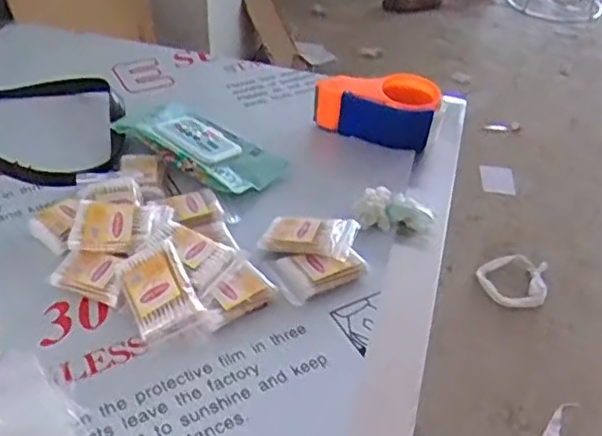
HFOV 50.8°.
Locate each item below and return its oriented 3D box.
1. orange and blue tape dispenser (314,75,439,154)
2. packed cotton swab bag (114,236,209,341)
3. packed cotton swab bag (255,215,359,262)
[{"bbox_3d":[0.098,-0.144,0.828,0.159,0.069,0.077,9,41,6],"label":"orange and blue tape dispenser"},{"bbox_3d":[-0.128,0.064,0.566,0.060,0.016,0.077,-30,71,-2],"label":"packed cotton swab bag"},{"bbox_3d":[0.008,0.016,0.636,0.092,0.020,0.050,6,52,12],"label":"packed cotton swab bag"}]

